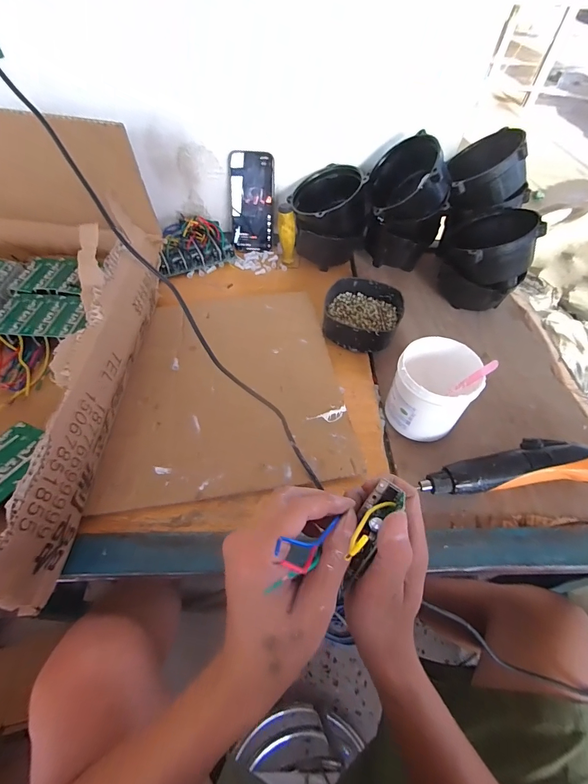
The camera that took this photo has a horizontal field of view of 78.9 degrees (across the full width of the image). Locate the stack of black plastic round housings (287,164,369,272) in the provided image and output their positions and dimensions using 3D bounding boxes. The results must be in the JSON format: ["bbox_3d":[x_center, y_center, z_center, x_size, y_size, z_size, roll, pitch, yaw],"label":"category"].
[{"bbox_3d":[0.063,-0.313,0.645,0.130,0.133,0.125,9,54,4],"label":"stack of black plastic round housings"}]

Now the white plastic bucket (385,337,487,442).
[{"bbox_3d":[0.175,0.003,0.454,0.083,0.100,0.098,35,59,20],"label":"white plastic bucket"}]

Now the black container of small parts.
[{"bbox_3d":[0.105,-0.120,0.564,0.120,0.047,0.126,17,55,10],"label":"black container of small parts"}]

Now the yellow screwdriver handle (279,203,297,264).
[{"bbox_3d":[-0.011,-0.286,0.647,0.031,0.104,0.036,1,54,-2],"label":"yellow screwdriver handle"}]

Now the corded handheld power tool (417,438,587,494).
[{"bbox_3d":[0.259,0.090,0.426,0.215,0.048,0.050,-3,54,-5],"label":"corded handheld power tool"}]

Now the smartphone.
[{"bbox_3d":[-0.076,-0.348,0.662,0.077,0.160,0.015,0,29,-3],"label":"smartphone"}]

